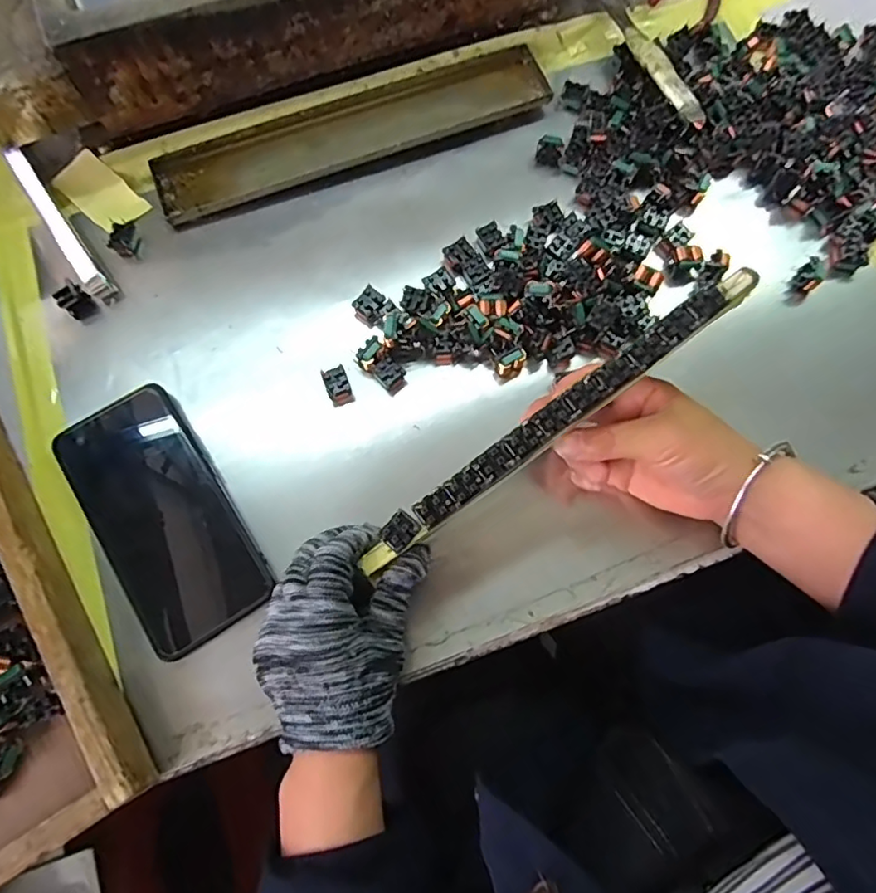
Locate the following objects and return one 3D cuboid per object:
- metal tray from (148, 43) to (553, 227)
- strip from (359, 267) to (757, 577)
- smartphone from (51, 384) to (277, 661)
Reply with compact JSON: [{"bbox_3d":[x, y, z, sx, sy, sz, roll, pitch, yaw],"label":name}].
[{"bbox_3d":[-0.062,-0.236,0.430,0.298,0.013,0.059,-21,80,-7],"label":"metal tray"},{"bbox_3d":[0.061,-0.013,0.305,0.246,0.017,0.017,-37,78,2],"label":"strip"},{"bbox_3d":[-0.170,0.041,0.352,0.076,0.015,0.158,-34,82,-9],"label":"smartphone"}]

